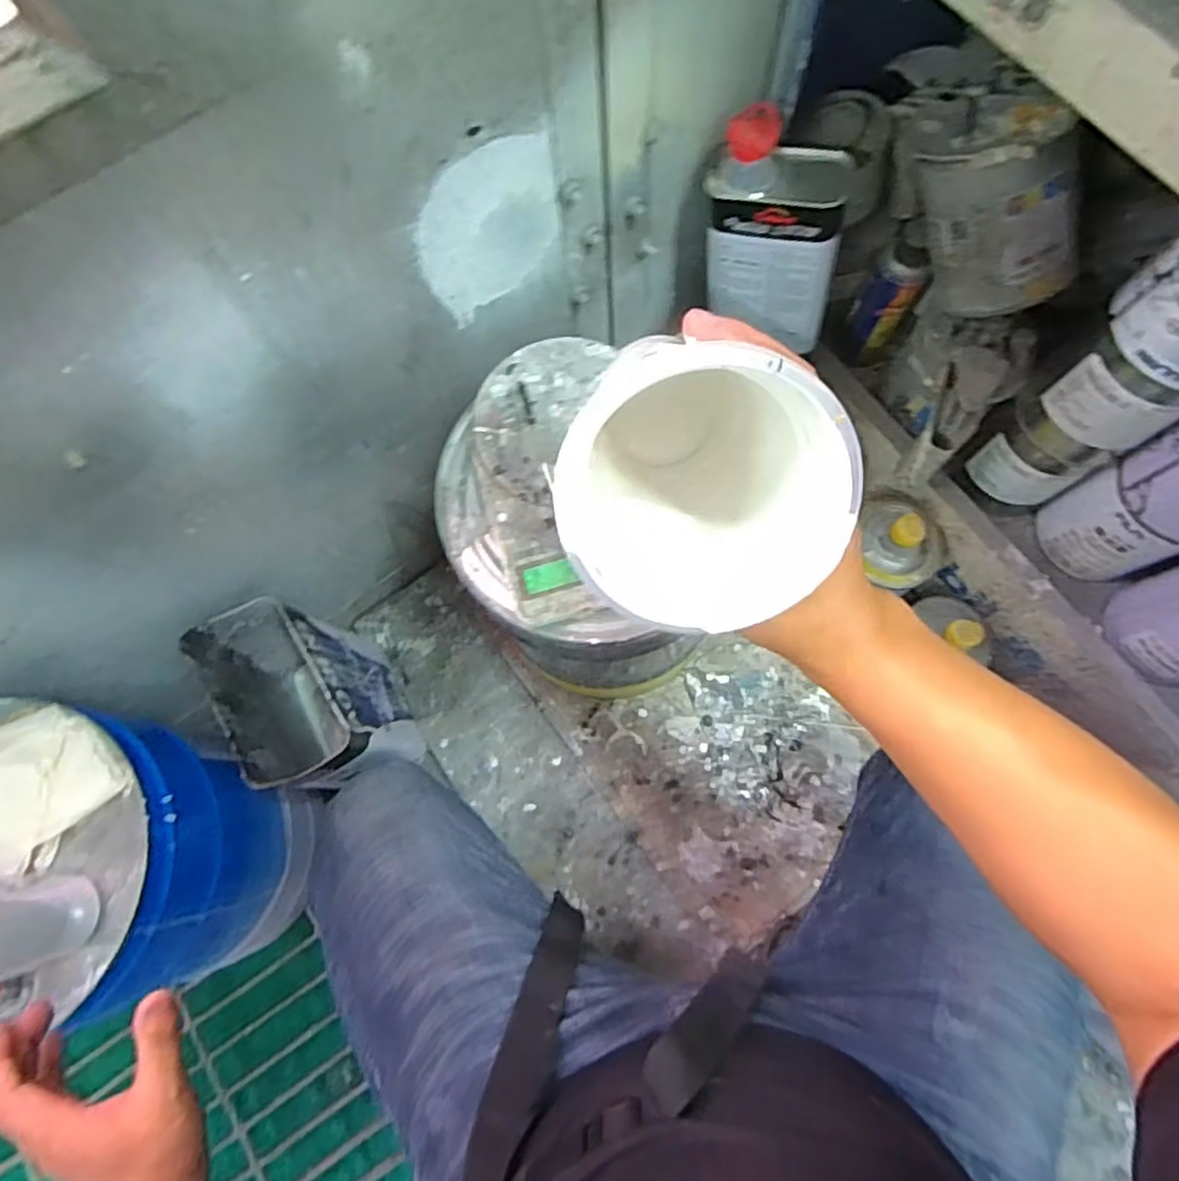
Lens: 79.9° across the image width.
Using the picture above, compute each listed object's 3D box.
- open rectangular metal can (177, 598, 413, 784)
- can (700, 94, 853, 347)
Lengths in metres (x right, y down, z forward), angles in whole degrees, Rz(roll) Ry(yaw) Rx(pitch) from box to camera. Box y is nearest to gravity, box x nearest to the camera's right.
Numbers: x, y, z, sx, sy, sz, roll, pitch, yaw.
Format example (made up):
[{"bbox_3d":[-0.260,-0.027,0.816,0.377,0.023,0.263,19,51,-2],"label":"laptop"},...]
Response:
[{"bbox_3d":[-0.303,0.122,0.800,0.114,0.274,0.192,-35,77,-7],"label":"open rectangular metal can"},{"bbox_3d":[0.176,-0.332,0.664,0.138,0.205,0.076,14,76,6],"label":"can"}]

